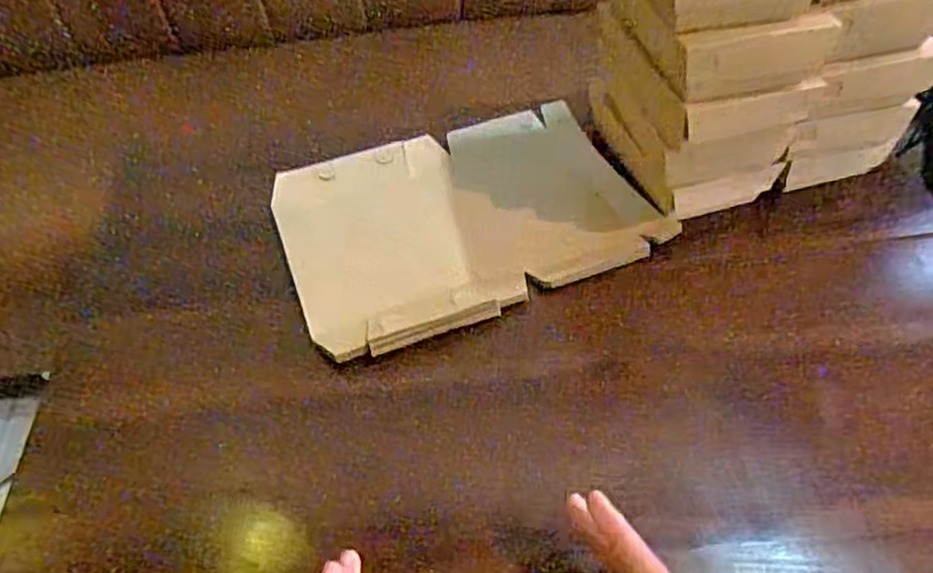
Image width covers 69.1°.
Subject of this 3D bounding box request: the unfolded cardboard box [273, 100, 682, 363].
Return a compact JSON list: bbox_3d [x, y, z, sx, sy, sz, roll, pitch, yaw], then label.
[{"bbox_3d":[-0.007,-0.069,0.636,0.317,0.027,0.248,-17,51,-12],"label":"unfolded cardboard box"}]

